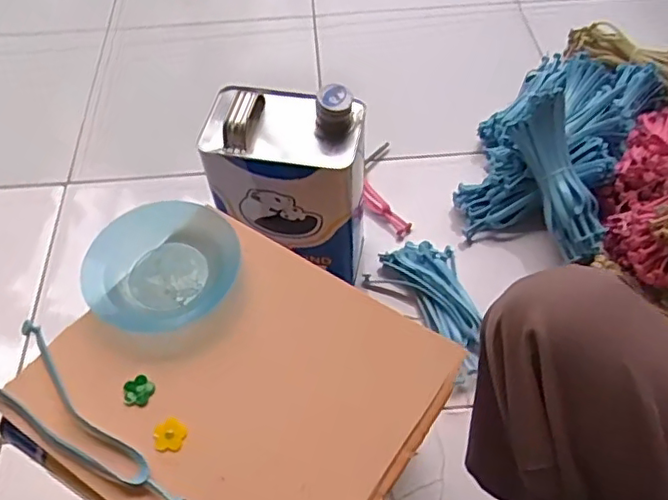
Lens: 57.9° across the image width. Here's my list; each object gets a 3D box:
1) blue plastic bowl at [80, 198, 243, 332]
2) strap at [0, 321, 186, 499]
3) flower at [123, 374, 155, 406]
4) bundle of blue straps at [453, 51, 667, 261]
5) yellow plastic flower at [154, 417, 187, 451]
[{"bbox_3d":[-0.147,0.010,0.517,0.127,0.035,0.103,-25,58,-15],"label":"blue plastic bowl"},{"bbox_3d":[-0.186,0.130,0.443,0.198,0.014,0.053,33,62,23],"label":"strap"},{"bbox_3d":[-0.152,0.109,0.467,0.021,0.008,0.024,21,58,16],"label":"flower"},{"bbox_3d":[0.334,-0.181,0.871,0.213,0.130,0.373,24,59,18],"label":"bundle of blue straps"},{"bbox_3d":[-0.121,0.136,0.447,0.021,0.009,0.023,-3,55,0],"label":"yellow plastic flower"}]

